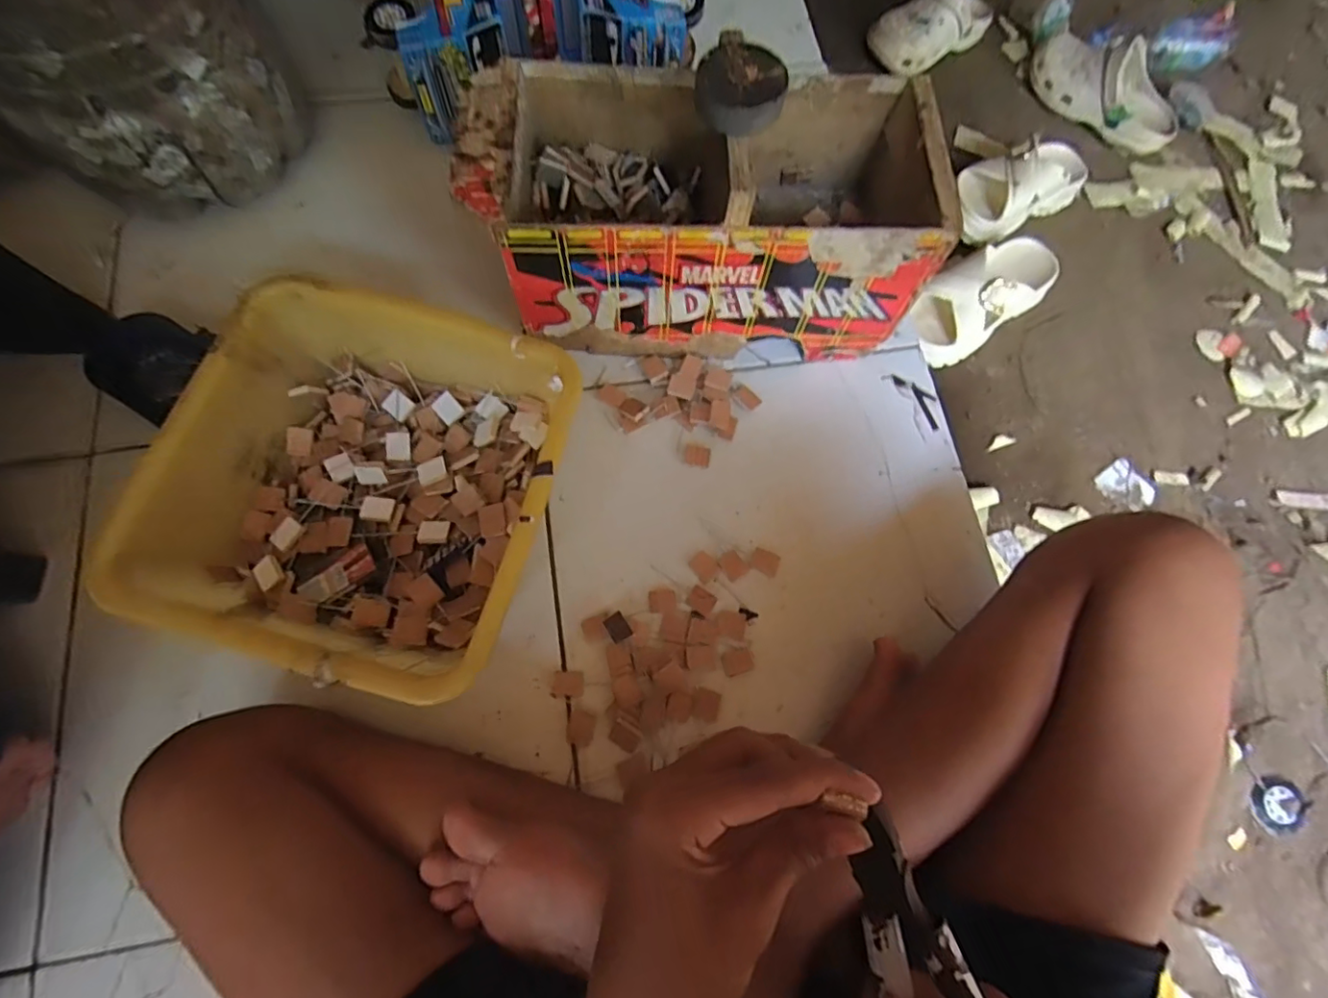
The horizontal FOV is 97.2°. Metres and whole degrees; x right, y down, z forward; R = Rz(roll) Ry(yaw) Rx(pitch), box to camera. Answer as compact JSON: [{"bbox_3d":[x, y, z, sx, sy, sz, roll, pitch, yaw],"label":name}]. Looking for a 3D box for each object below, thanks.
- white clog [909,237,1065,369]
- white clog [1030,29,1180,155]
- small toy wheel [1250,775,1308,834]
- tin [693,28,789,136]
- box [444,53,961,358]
[{"bbox_3d":[0.393,-0.253,0.724,0.204,0.090,0.097,-35,78,-11],"label":"white clog"},{"bbox_3d":[0.675,-0.629,0.903,0.105,0.077,0.242,-33,78,-10],"label":"white clog"},{"bbox_3d":[0.608,0.301,0.580,0.048,0.006,0.049,0,74,-2],"label":"small toy wheel"},{"bbox_3d":[0.053,-0.283,0.401,0.060,0.019,0.067,19,74,4],"label":"tin"},{"bbox_3d":[0.034,-0.246,0.510,0.362,0.200,0.171,0,74,-2],"label":"box"}]

